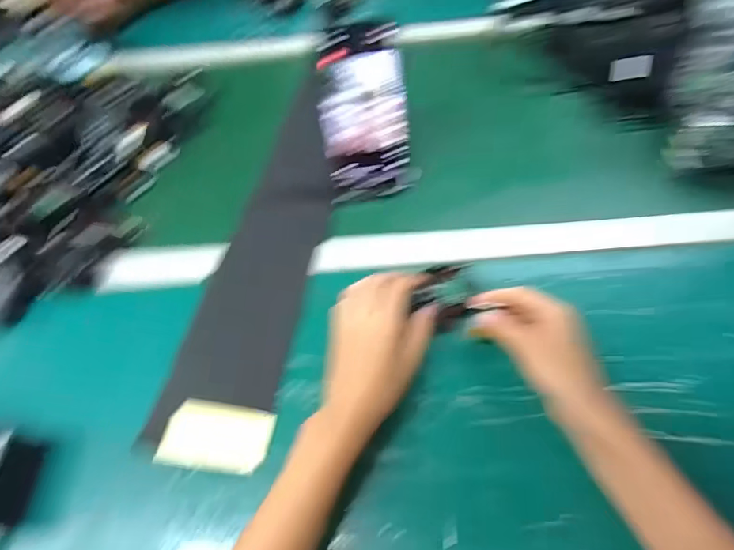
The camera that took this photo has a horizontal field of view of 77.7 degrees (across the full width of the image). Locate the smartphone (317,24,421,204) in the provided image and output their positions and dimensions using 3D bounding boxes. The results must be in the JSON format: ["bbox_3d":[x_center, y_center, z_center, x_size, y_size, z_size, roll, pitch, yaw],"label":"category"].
[{"bbox_3d":[-0.002,-0.174,0.506,0.095,0.177,0.015,-9,23,-2],"label":"smartphone"}]

